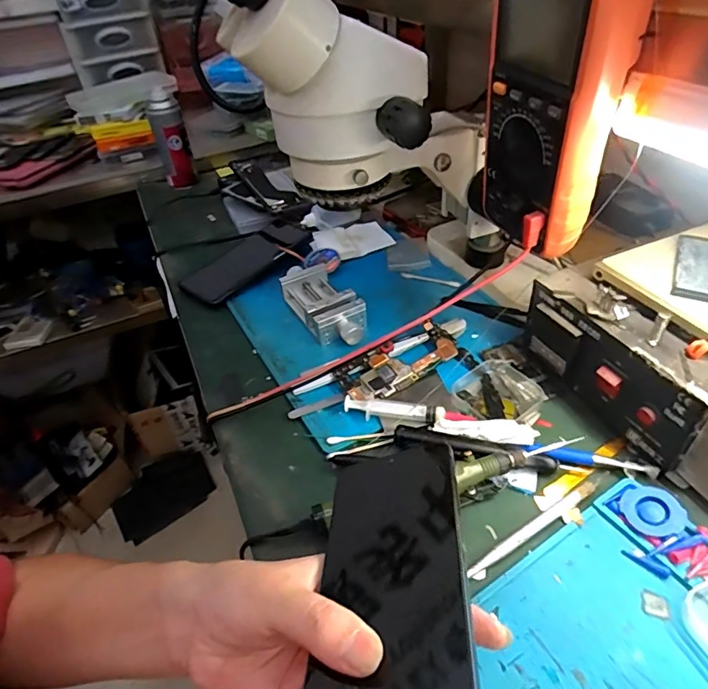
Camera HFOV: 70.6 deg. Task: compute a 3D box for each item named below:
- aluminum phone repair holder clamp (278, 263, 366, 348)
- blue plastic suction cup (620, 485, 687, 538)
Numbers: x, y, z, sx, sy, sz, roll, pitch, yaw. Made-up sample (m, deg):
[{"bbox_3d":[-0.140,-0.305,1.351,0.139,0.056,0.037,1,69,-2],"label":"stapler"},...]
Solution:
[{"bbox_3d":[-0.033,-0.045,0.543,0.057,0.030,0.143,-25,43,-19],"label":"aluminum phone repair holder clamp"},{"bbox_3d":[0.204,0.114,0.342,0.034,0.010,0.038,-29,45,-23],"label":"blue plastic suction cup"}]

